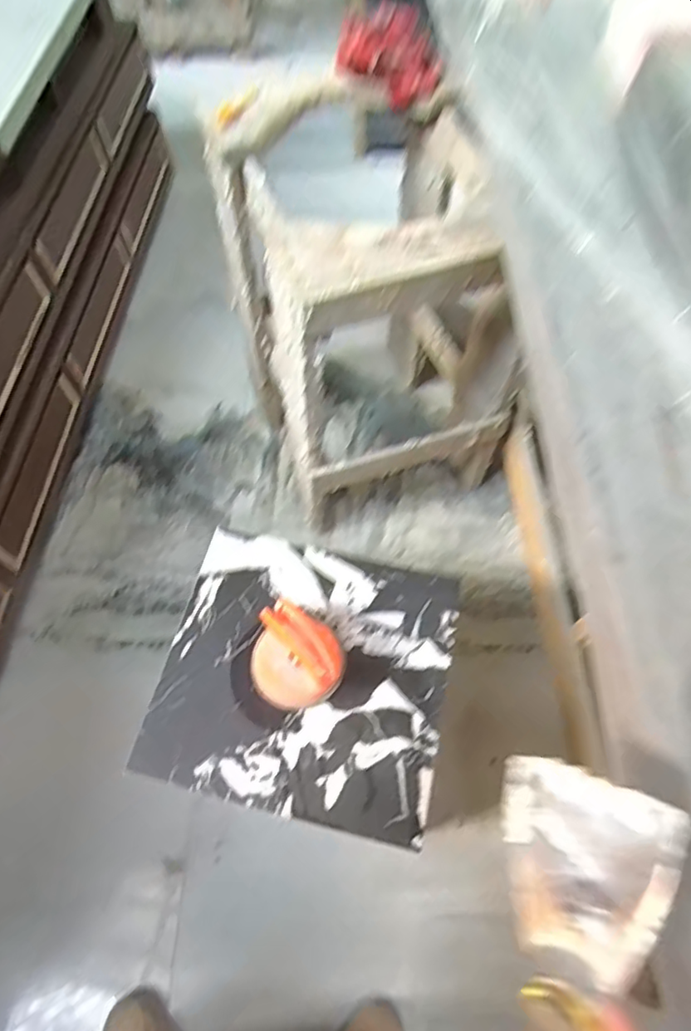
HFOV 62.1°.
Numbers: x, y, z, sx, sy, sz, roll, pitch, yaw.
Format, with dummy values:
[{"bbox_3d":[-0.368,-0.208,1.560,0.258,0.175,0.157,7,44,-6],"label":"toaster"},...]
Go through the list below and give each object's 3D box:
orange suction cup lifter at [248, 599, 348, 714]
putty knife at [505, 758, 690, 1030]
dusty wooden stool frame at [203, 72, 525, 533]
[{"bbox_3d":[-0.063,0.174,0.703,0.115,0.066,0.112,-1,62,2],"label":"orange suction cup lifter"},{"bbox_3d":[0.100,0.204,0.240,0.076,0.025,0.180,-10,67,46],"label":"putty knife"},{"bbox_3d":[0.053,-0.342,1.137,0.424,0.756,0.443,-17,64,-8],"label":"dusty wooden stool frame"}]

